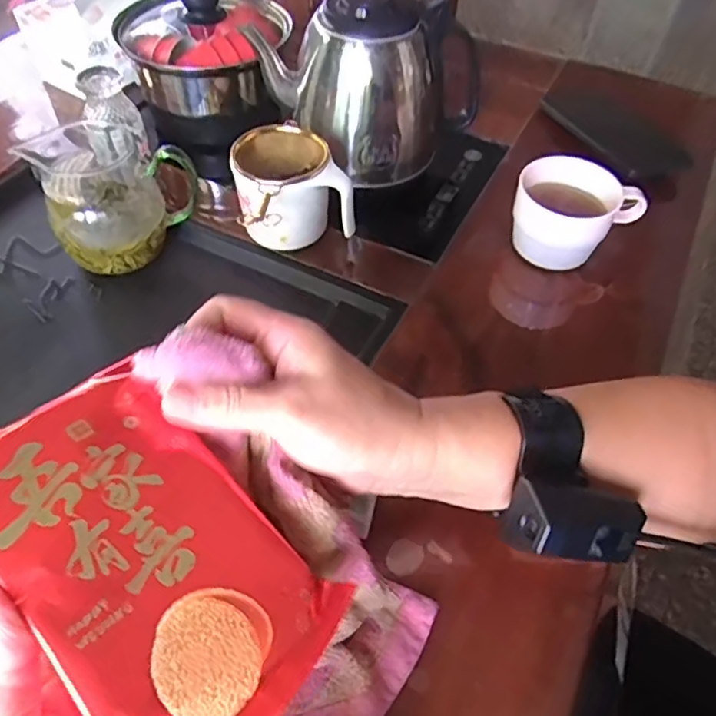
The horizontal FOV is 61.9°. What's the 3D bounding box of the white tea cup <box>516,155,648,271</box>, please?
[{"bbox_3d":[0.167,-0.114,0.490,0.079,0.067,0.085,0,51,0],"label":"white tea cup"}]

